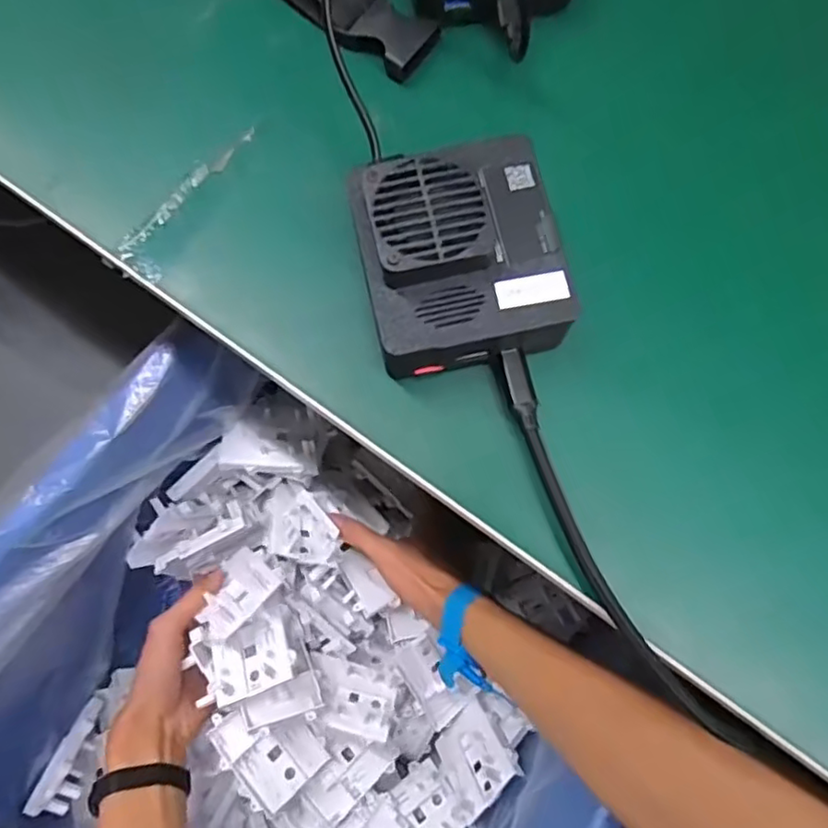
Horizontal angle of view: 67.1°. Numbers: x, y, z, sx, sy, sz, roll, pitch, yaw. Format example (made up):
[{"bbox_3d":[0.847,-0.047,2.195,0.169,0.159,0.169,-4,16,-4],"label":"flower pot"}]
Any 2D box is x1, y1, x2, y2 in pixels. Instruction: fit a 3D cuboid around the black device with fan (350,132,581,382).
[{"bbox_3d":[0.018,-0.057,0.230,0.072,0.036,0.079,-12,77,-3],"label":"black device with fan"}]

